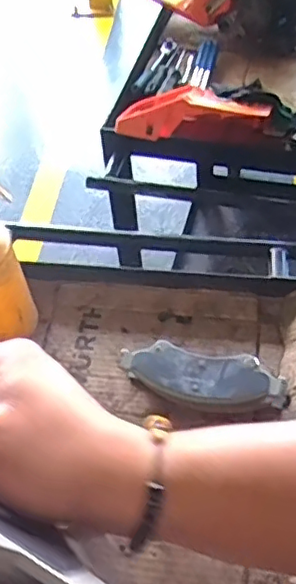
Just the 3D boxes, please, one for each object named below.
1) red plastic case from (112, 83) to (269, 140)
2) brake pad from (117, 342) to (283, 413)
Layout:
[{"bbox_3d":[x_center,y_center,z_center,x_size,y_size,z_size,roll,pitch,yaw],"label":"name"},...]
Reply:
[{"bbox_3d":[0.072,-0.271,0.947,0.231,0.075,0.102,15,54,14],"label":"red plastic case"},{"bbox_3d":[0.063,0.099,0.699,0.186,0.025,0.067,9,64,13],"label":"brake pad"}]

